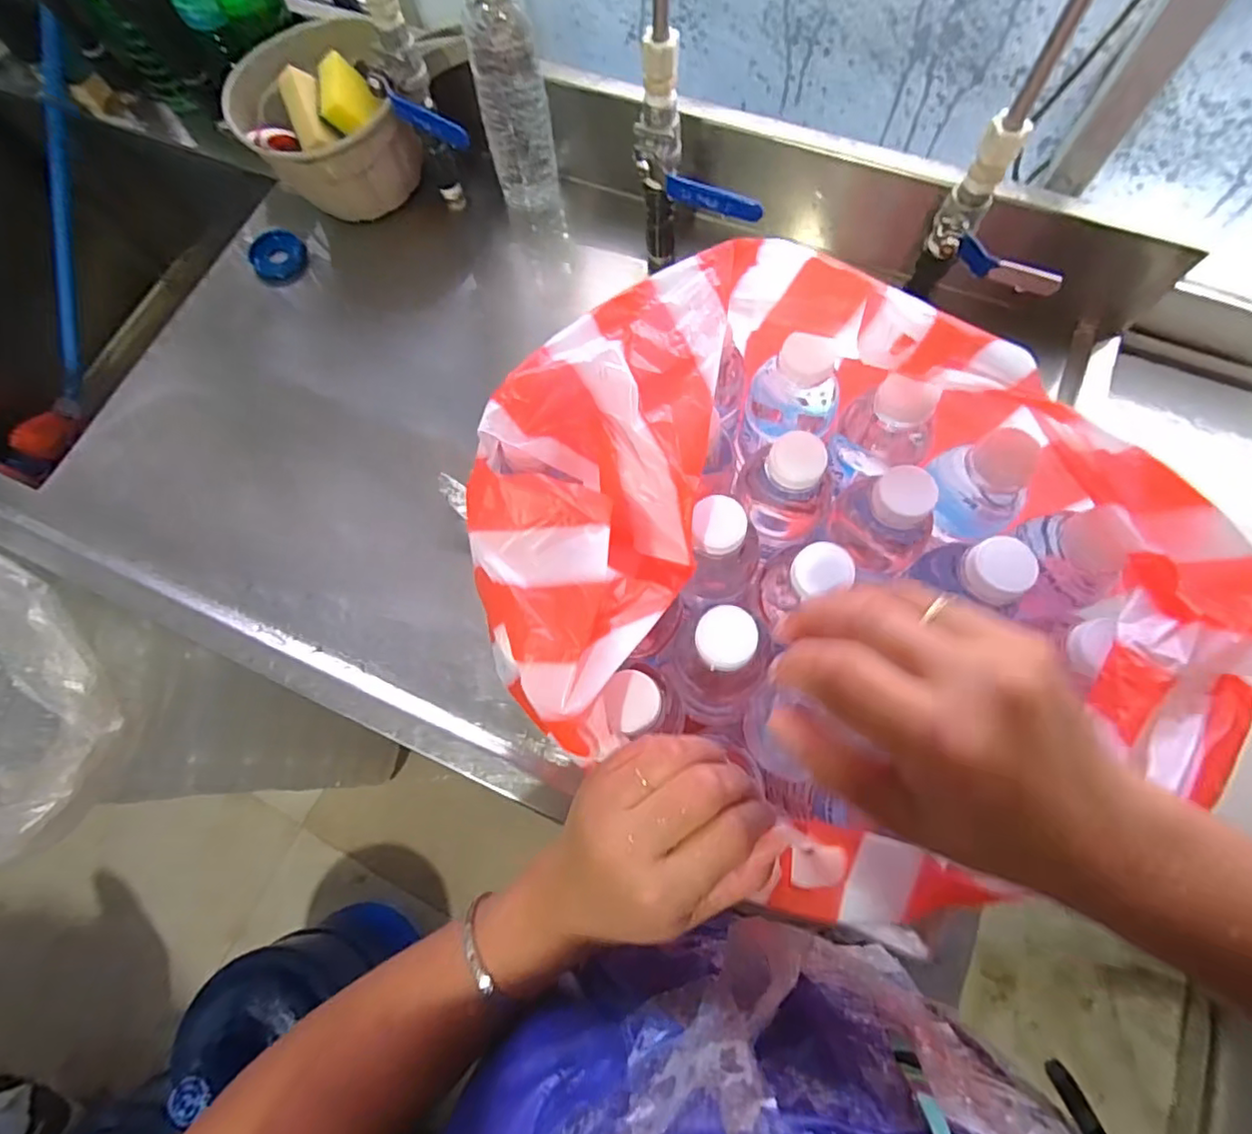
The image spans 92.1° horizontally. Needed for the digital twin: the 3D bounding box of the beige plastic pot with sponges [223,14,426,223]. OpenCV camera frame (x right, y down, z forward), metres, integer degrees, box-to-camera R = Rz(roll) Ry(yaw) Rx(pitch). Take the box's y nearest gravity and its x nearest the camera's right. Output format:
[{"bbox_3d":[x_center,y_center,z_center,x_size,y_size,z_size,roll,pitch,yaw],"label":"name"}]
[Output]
[{"bbox_3d":[-0.299,-0.442,0.617,0.160,0.110,0.140,-25,73,-6],"label":"beige plastic pot with sponges"}]

